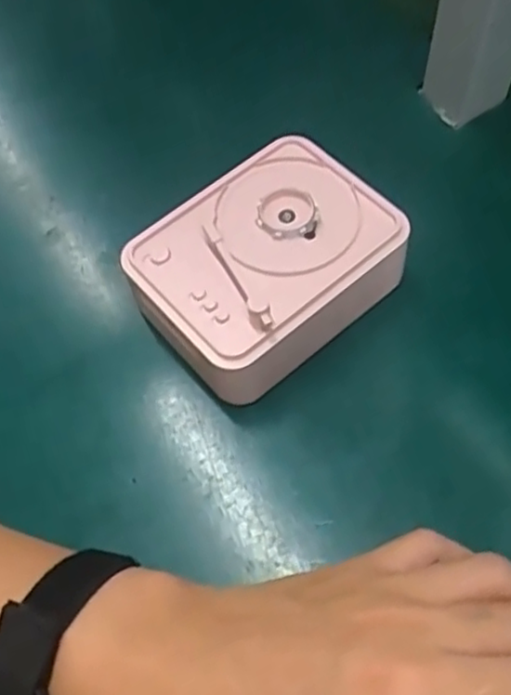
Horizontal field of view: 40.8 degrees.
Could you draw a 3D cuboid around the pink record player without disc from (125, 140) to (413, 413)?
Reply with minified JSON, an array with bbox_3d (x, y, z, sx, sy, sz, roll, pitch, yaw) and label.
[{"bbox_3d":[0.005,-0.044,0.362,0.128,0.053,0.097,-36,64,-15],"label":"pink record player without disc"}]

